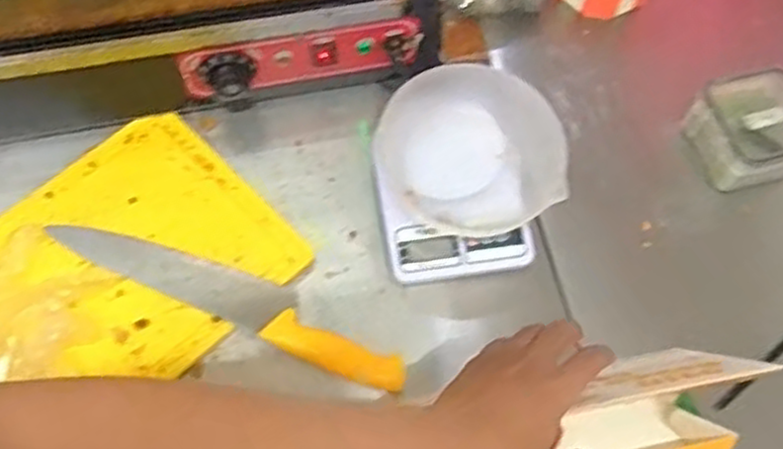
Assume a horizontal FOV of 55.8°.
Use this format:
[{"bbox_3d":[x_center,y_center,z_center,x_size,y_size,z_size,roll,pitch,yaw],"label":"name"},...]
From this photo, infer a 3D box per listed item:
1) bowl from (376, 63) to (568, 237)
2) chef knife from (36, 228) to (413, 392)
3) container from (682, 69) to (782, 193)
[{"bbox_3d":[0.083,-0.078,0.721,0.175,0.054,0.167,1,64,-3],"label":"bowl"},{"bbox_3d":[-0.150,0.067,0.692,0.349,0.016,0.050,22,65,8],"label":"chef knife"},{"bbox_3d":[0.371,-0.096,0.763,0.096,0.075,0.102,-16,66,-11],"label":"container"}]

